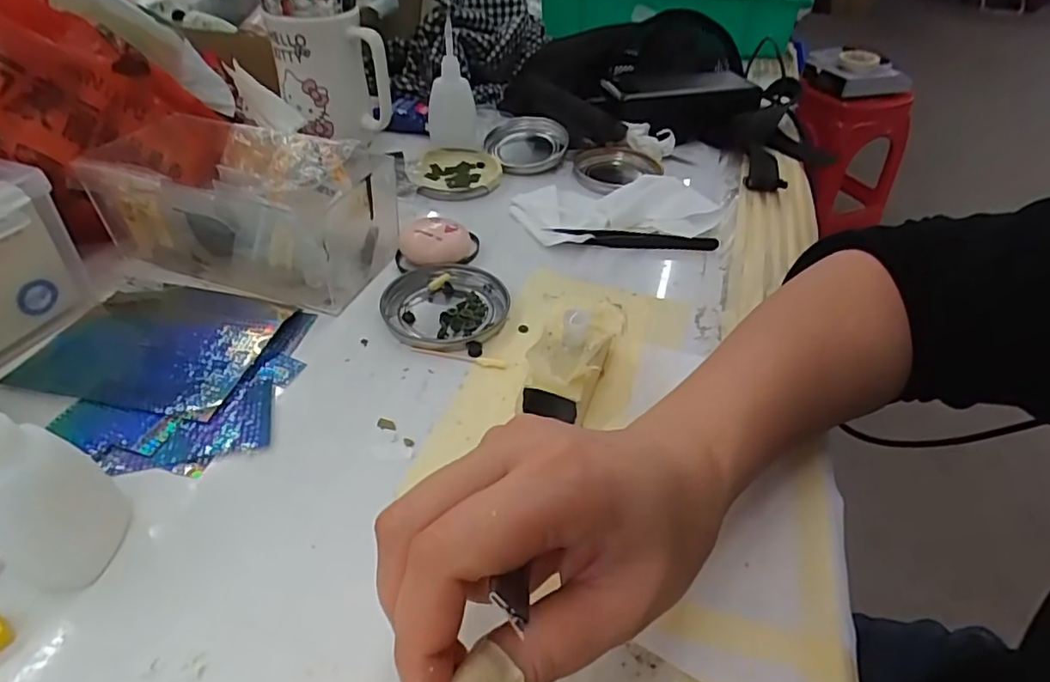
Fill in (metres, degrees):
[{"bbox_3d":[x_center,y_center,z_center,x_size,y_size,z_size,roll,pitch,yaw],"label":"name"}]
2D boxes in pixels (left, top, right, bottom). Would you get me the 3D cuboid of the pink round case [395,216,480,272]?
[{"bbox_3d":[-0.062,-0.070,0.418,0.051,0.024,0.047,2,41,-2],"label":"pink round case"}]

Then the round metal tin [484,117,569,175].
[{"bbox_3d":[0.003,-0.186,0.552,0.067,0.021,0.081,-13,44,-18],"label":"round metal tin"}]

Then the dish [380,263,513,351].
[{"bbox_3d":[-0.051,-0.023,0.378,0.077,0.009,0.077,2,41,-2],"label":"dish"}]

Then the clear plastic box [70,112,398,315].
[{"bbox_3d":[-0.184,-0.090,0.396,0.176,0.073,0.092,14,43,12],"label":"clear plastic box"}]

